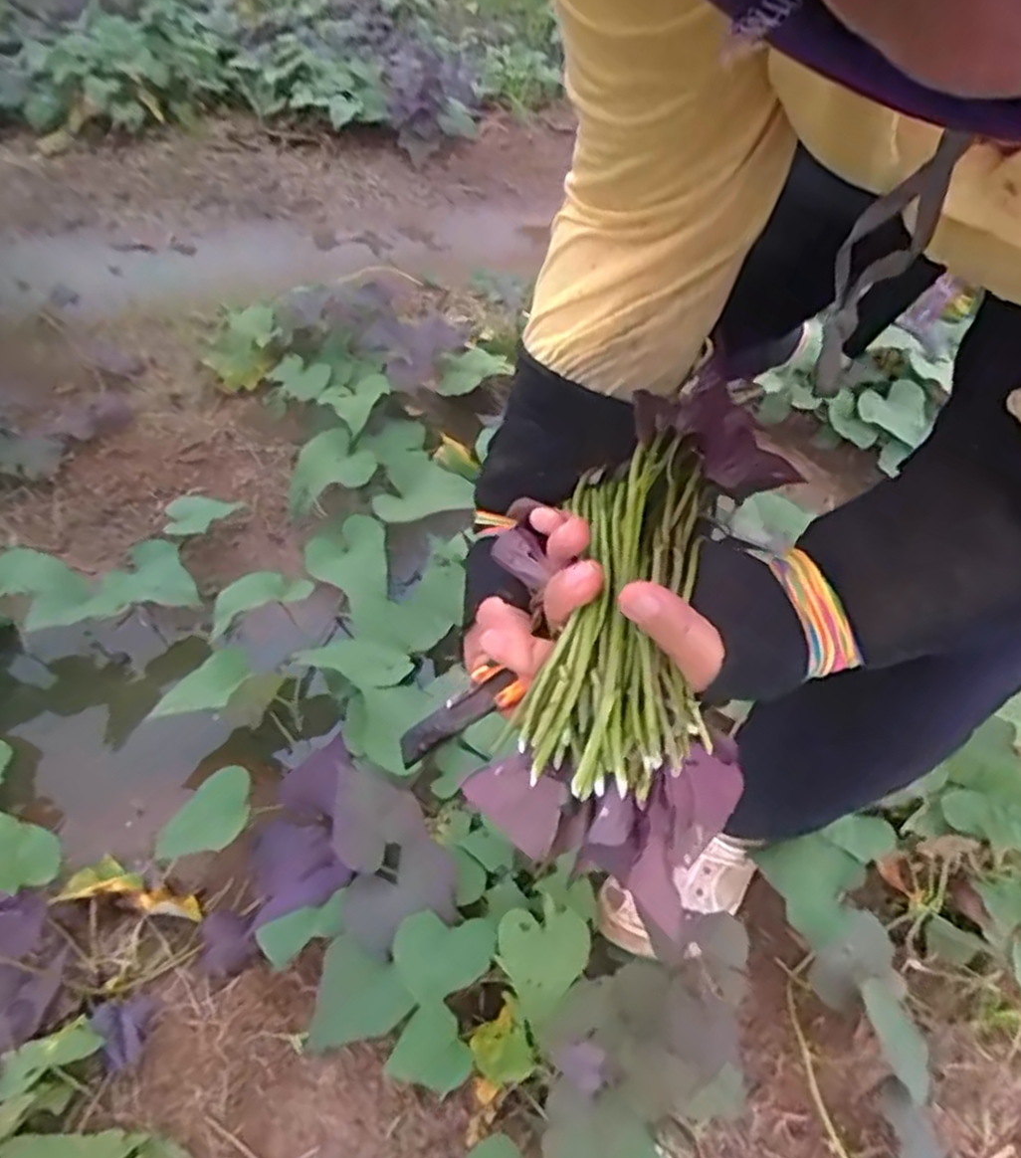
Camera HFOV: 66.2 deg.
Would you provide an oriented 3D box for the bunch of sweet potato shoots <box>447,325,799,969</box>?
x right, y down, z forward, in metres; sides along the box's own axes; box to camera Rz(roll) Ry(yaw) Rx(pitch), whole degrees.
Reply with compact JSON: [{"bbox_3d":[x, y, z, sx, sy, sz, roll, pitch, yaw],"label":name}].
[{"bbox_3d":[0.065,0.035,0.399,0.119,0.097,0.273,12,85,8],"label":"bunch of sweet potato shoots"}]

